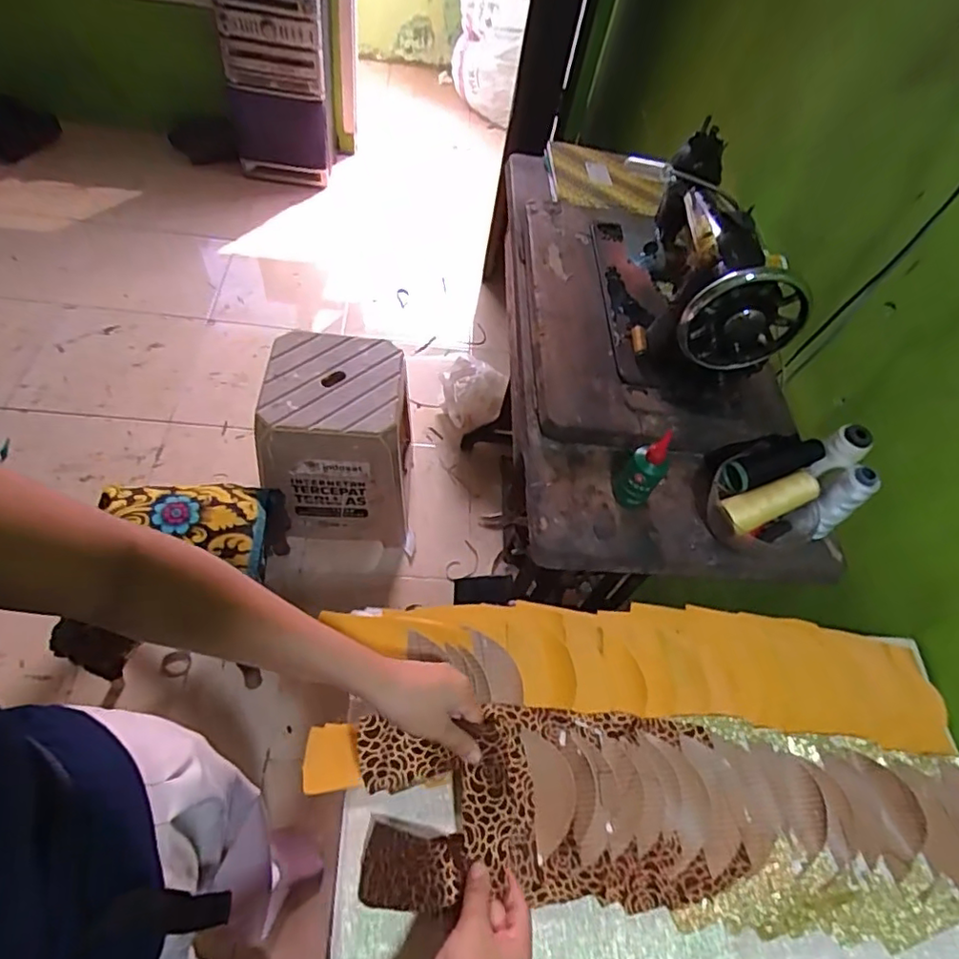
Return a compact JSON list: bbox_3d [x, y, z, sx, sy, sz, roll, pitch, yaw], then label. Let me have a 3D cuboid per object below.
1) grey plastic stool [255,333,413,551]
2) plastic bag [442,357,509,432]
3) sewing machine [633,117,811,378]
[{"bbox_3d":[-0.308,-0.058,1.327,0.309,0.407,0.309,5,56,-7],"label":"grey plastic stool"},{"bbox_3d":[-0.015,-0.247,1.600,0.169,0.114,0.173,7,56,-6],"label":"plastic bag"},{"bbox_3d":[0.307,-0.293,0.789,0.138,0.211,0.348,8,57,-5],"label":"sewing machine"}]

